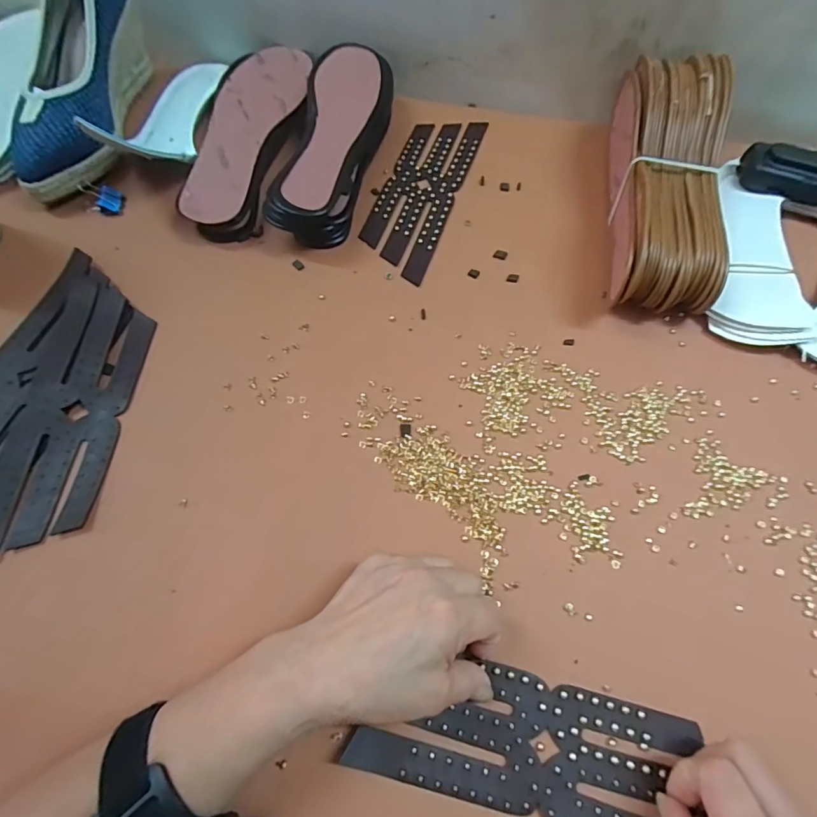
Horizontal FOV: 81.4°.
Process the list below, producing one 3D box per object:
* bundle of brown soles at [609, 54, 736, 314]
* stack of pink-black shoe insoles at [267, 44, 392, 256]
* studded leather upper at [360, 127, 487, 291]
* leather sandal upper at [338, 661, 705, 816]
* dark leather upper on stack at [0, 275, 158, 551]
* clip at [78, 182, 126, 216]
[{"bbox_3d":[0.220,-0.194,0.410,0.083,0.082,0.241,10,66,3],"label":"bundle of brown soles"},{"bbox_3d":[-0.066,-0.243,0.438,0.073,0.054,0.216,10,66,3],"label":"stack of pink-black shoe insoles"},{"bbox_3d":[0.013,-0.211,0.455,0.069,0.005,0.209,18,67,7],"label":"studded leather upper"},{"bbox_3d":[0.064,0.188,0.267,0.183,0.008,0.069,15,63,4],"label":"leather sandal upper"},{"bbox_3d":[-0.244,0.001,0.343,0.070,0.011,0.207,5,66,1],"label":"dark leather upper on stack"},{"bbox_3d":[-0.276,-0.190,0.427,0.029,0.020,0.022,11,66,4],"label":"clip"}]

